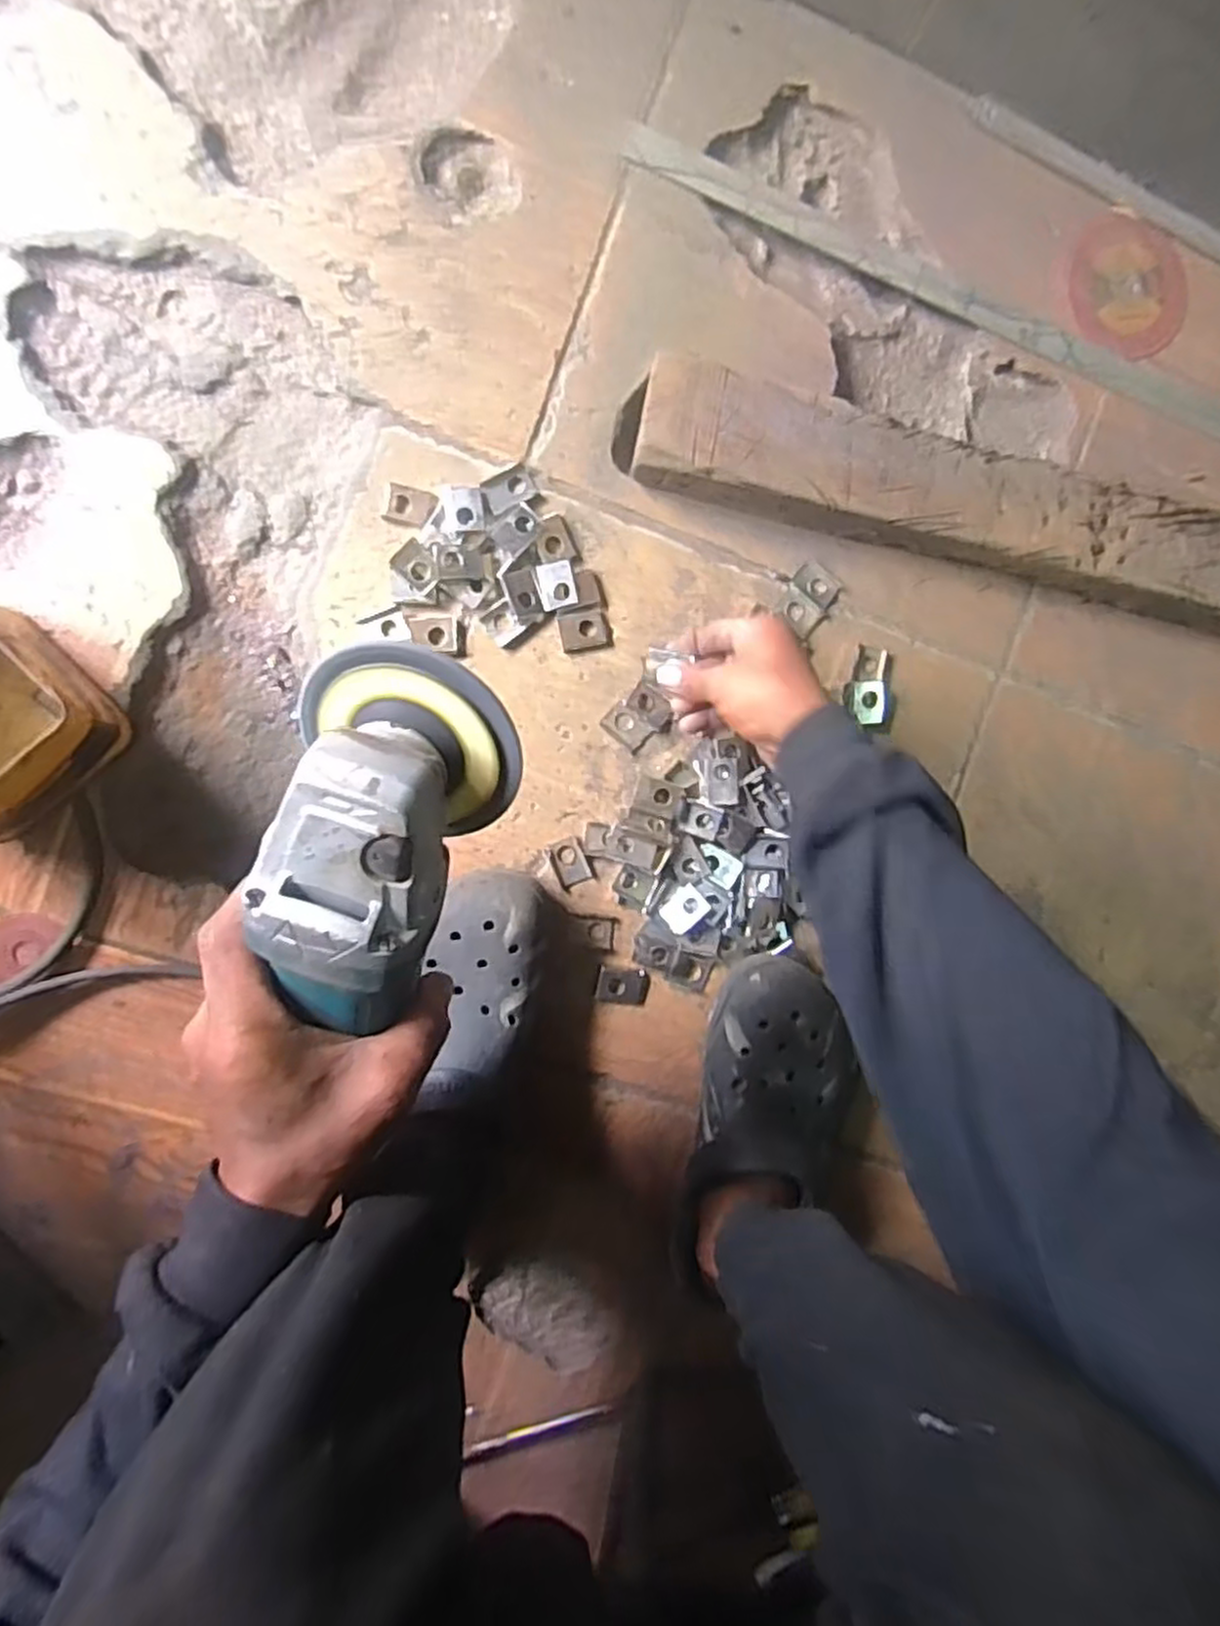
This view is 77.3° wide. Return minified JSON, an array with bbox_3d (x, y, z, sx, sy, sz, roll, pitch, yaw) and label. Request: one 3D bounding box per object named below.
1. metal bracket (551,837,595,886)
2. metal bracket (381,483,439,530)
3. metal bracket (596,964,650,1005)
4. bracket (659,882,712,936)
[{"bbox_3d":[-0.027,0.036,0.554,0.023,0.004,0.033,-22,95,-5],"label":"metal bracket"},{"bbox_3d":[-0.135,-0.207,0.516,0.033,0.005,0.026,14,91,-7],"label":"metal bracket"},{"bbox_3d":[0.009,0.127,0.564,0.040,0.007,0.027,6,92,-7],"label":"metal bracket"},{"bbox_3d":[0.055,0.071,0.558,0.032,0.006,0.027,-36,96,-4],"label":"bracket"}]

